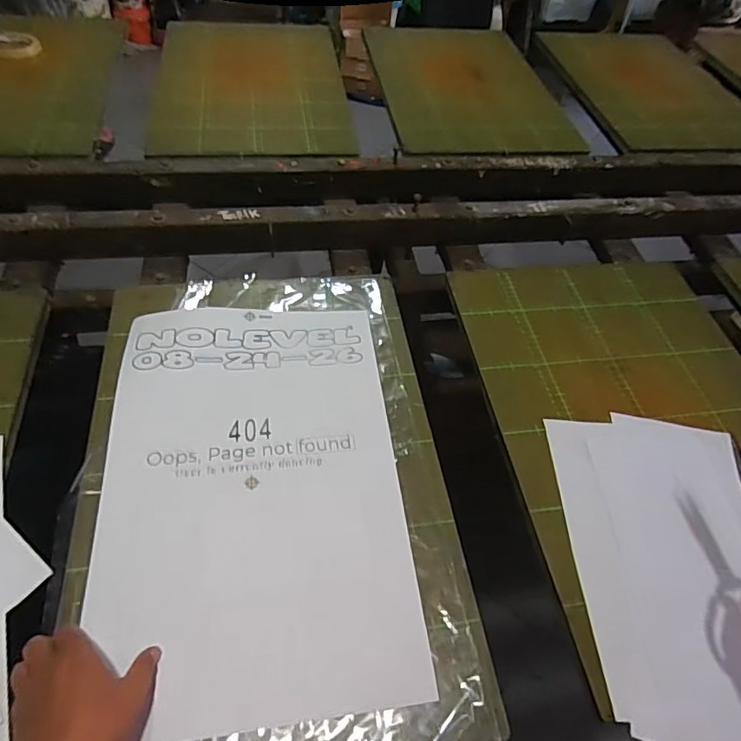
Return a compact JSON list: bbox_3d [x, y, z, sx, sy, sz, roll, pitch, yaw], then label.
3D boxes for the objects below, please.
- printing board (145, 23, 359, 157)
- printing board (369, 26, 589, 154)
[{"bbox_3d":[-0.253,-0.620,1.119,0.389,0.020,0.633,-4,53,-9],"label":"printing board"},{"bbox_3d":[0.219,-0.660,1.210,0.401,0.025,0.684,-4,52,-10],"label":"printing board"}]

